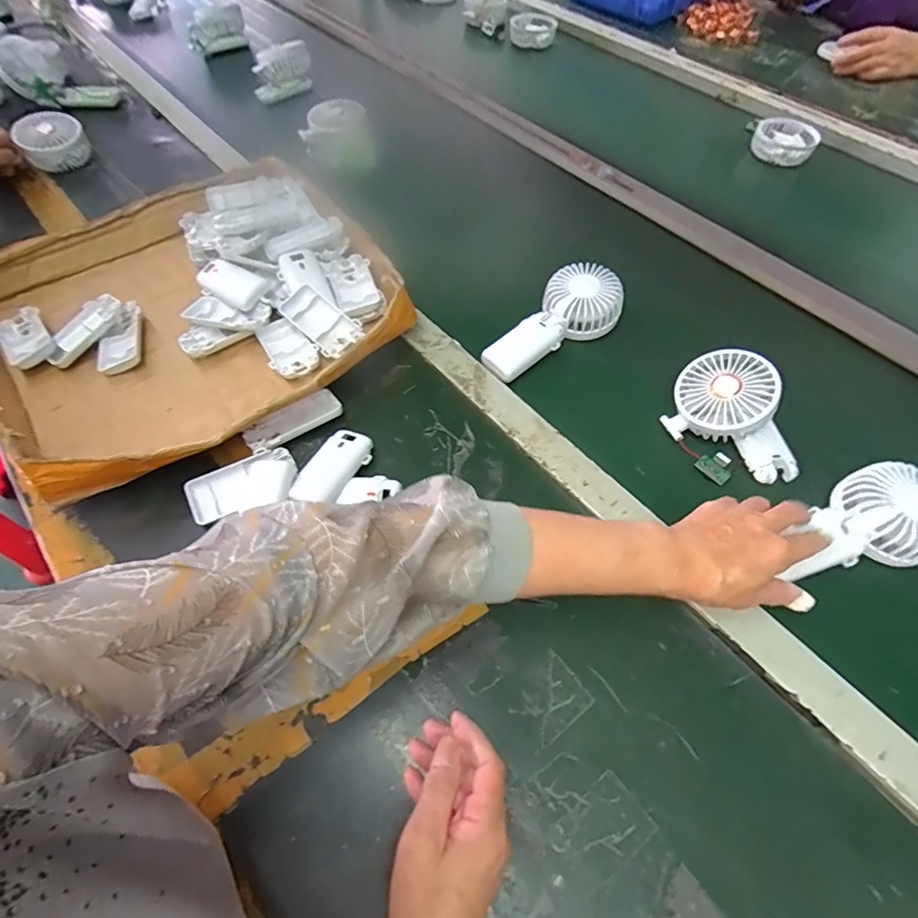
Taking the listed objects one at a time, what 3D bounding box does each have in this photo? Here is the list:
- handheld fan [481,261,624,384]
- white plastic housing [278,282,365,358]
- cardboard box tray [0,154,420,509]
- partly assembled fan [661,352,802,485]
[{"bbox_3d":[0.109,-0.150,0.548,0.080,0.045,0.169,37,67,23],"label":"handheld fan"},{"bbox_3d":[-0.148,-0.150,0.533,0.082,0.013,0.048,45,77,-1],"label":"white plastic housing"},{"bbox_3d":[-0.294,-0.169,0.550,0.394,0.072,0.374,-36,65,-19],"label":"cardboard box tray"},{"bbox_3d":[0.264,-0.039,0.474,0.086,0.063,0.131,-26,60,-12],"label":"partly assembled fan"}]

